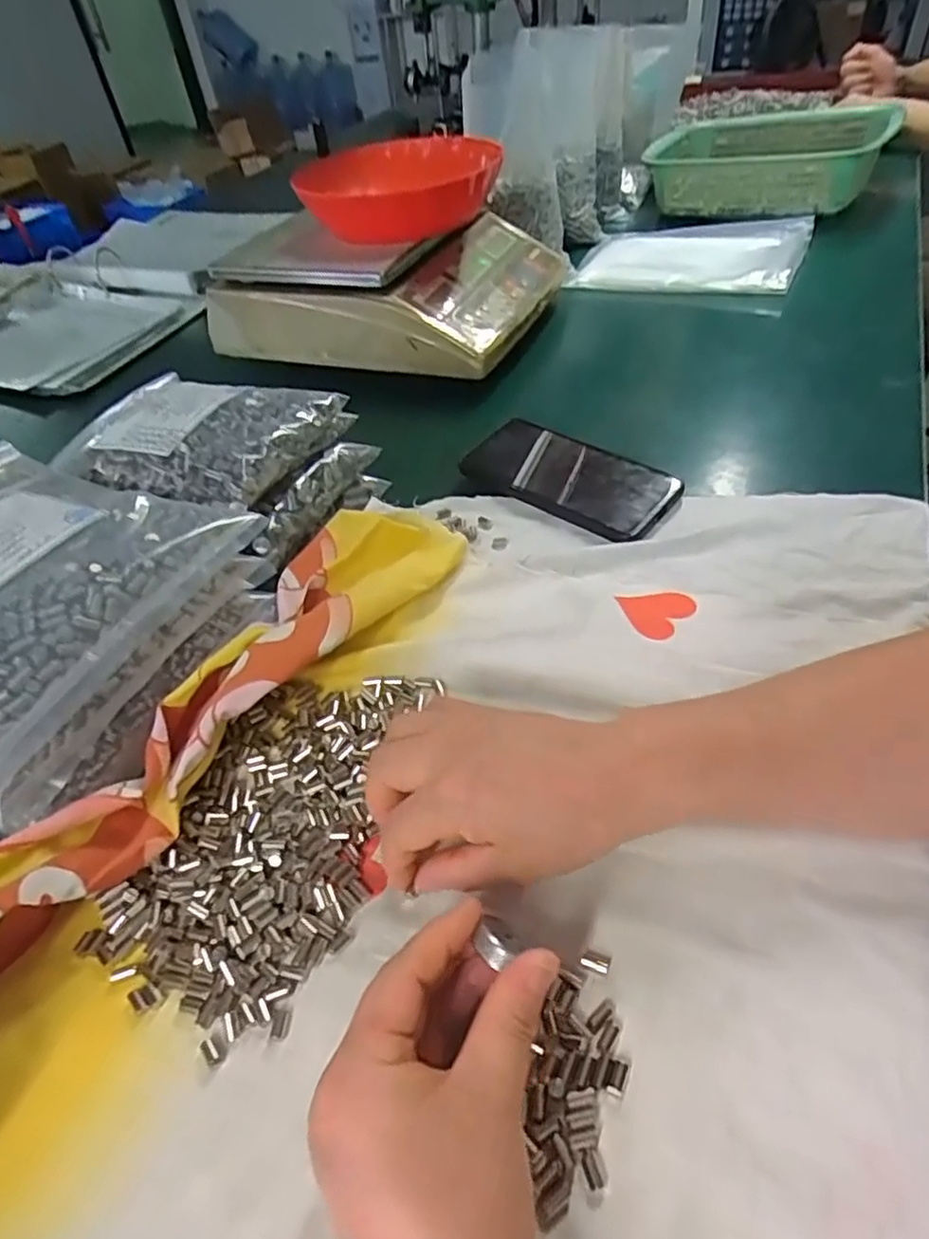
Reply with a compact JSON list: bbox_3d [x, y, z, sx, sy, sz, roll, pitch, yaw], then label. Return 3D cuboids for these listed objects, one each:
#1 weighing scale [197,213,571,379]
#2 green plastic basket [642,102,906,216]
[{"bbox_3d":[-0.075,-0.374,0.741,0.304,0.105,0.304,15,50,21],"label":"weighing scale"},{"bbox_3d":[0.414,-0.622,0.918,0.284,0.094,0.250,23,53,26],"label":"green plastic basket"}]

